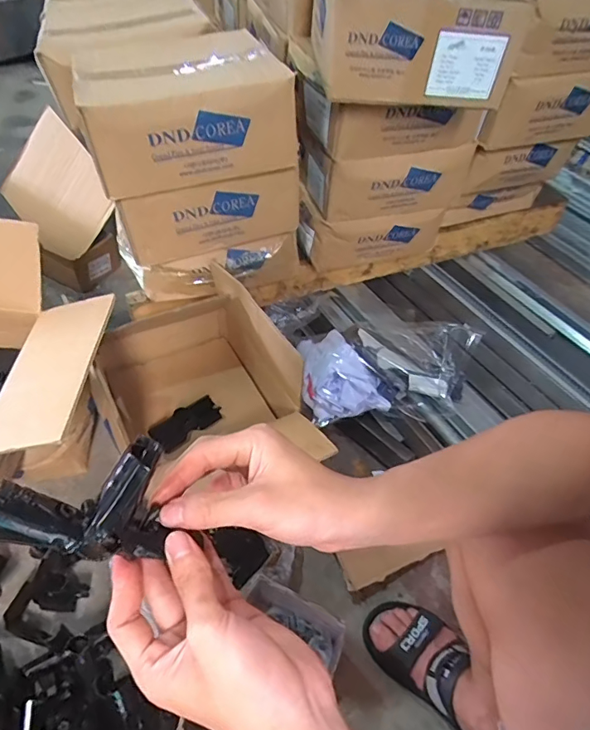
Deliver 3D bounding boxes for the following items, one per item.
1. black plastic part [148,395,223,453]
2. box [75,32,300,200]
[{"bbox_3d":[-0.203,0.109,0.875,0.127,0.015,0.057,-32,103,-14],"label":"black plastic part"},{"bbox_3d":[-0.182,-0.427,0.762,0.308,0.153,0.277,-11,50,-17],"label":"box"}]

